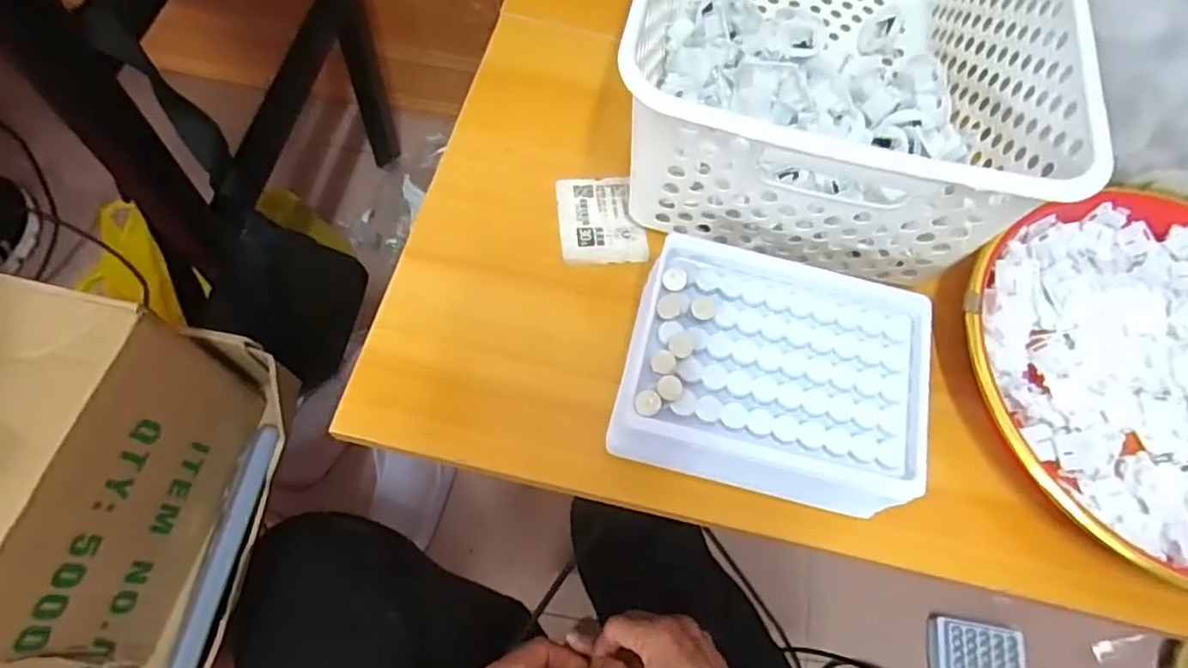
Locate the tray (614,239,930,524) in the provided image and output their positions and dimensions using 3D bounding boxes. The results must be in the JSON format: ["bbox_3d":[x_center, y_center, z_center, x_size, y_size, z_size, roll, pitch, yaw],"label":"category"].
[{"bbox_3d":[0.082,0.020,0.310,0.138,0.047,0.109,15,67,3],"label":"tray"}]

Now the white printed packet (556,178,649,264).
[{"bbox_3d":[0.004,-0.066,0.373,0.048,0.004,0.057,-4,67,-6],"label":"white printed packet"}]

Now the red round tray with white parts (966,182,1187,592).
[{"bbox_3d":[0.301,0.020,0.335,0.210,0.026,0.202,1,67,-3],"label":"red round tray with white parts"}]

